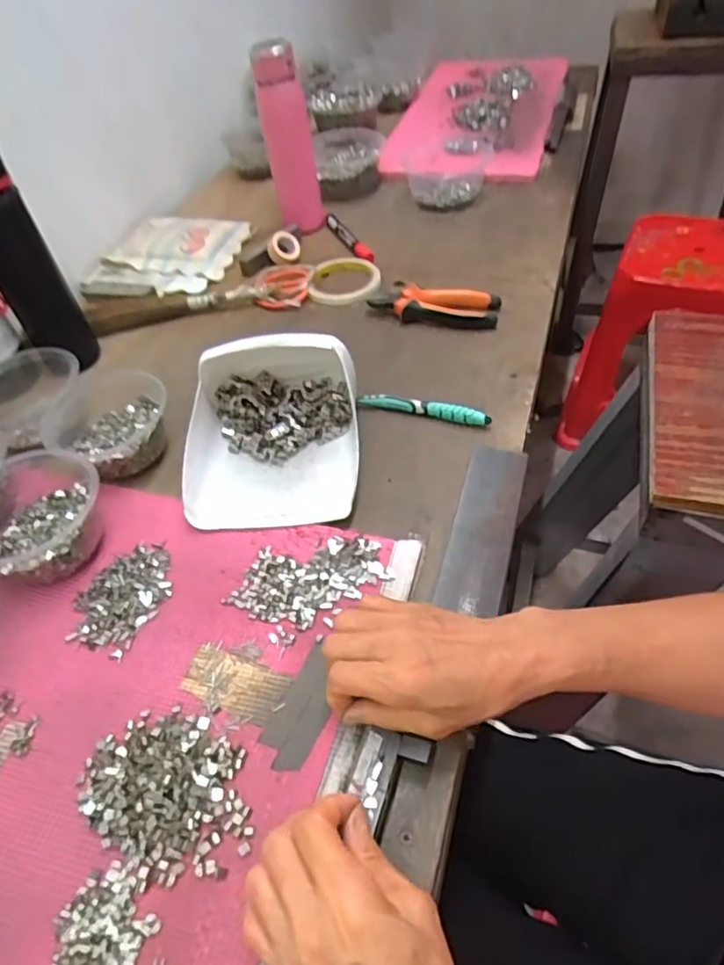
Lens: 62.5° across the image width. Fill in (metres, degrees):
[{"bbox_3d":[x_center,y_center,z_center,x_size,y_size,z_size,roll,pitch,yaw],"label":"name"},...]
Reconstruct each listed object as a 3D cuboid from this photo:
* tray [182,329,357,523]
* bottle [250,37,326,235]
[{"bbox_3d":[-0.083,-0.055,0.534,0.156,0.081,0.178,-3,49,3],"label":"tray"},{"bbox_3d":[-0.097,-0.463,0.805,0.059,0.217,0.052,-19,49,-9],"label":"bottle"}]

